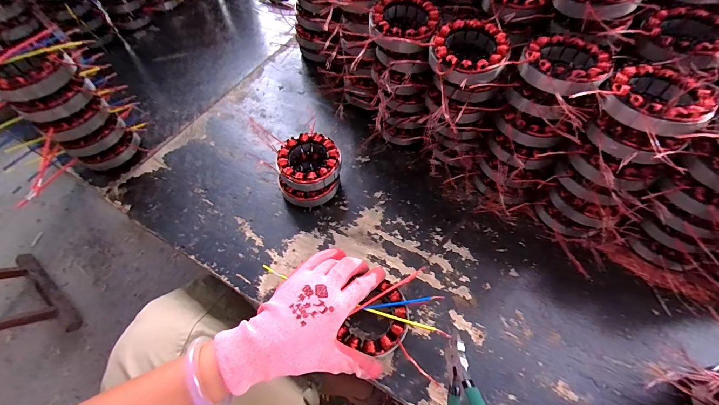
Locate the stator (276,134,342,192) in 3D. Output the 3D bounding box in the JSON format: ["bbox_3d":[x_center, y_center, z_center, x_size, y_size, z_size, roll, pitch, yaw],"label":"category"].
[{"bbox_3d":[-0.070,-0.059,0.437,0.085,0.028,0.081,-11,59,-2],"label":"stator"}]

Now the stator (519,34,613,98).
[{"bbox_3d":[0.221,-0.146,0.336,0.083,0.032,0.086,-1,59,2],"label":"stator"}]

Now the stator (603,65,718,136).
[{"bbox_3d":[0.288,-0.101,0.300,0.080,0.026,0.091,34,66,21],"label":"stator"}]

